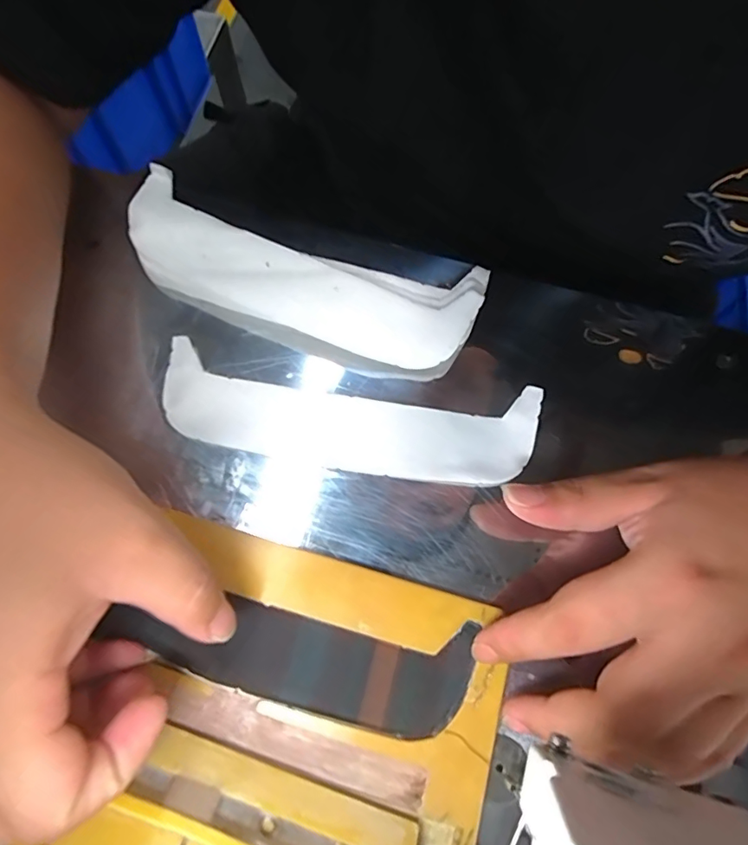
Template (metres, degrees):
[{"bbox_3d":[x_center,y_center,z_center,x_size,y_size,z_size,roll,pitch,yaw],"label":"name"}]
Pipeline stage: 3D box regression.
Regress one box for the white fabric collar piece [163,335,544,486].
[{"bbox_3d":[-0.014,-0.003,0.262,0.194,0.009,0.053,8,75,1],"label":"white fabric collar piece"}]

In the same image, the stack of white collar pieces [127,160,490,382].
[{"bbox_3d":[-0.042,-0.078,0.276,0.194,0.019,0.067,17,73,5],"label":"stack of white collar pieces"}]

